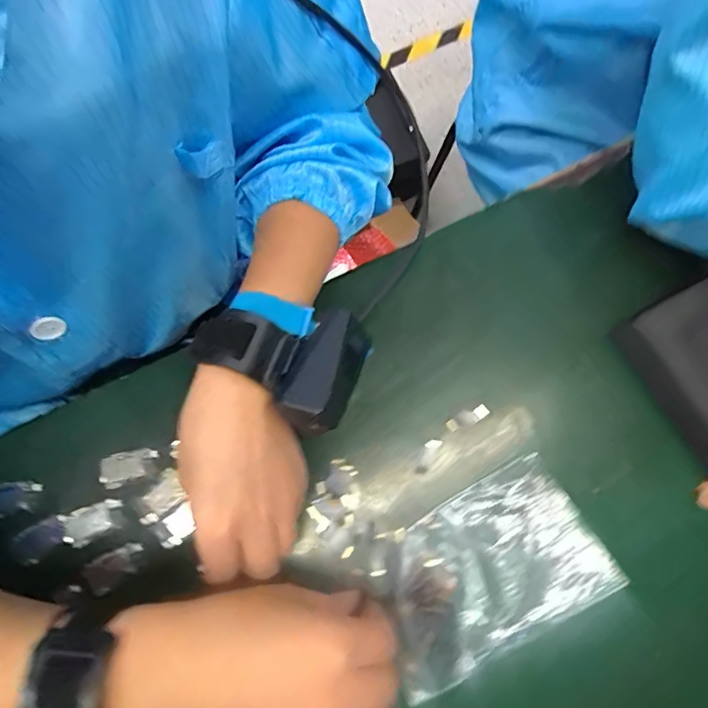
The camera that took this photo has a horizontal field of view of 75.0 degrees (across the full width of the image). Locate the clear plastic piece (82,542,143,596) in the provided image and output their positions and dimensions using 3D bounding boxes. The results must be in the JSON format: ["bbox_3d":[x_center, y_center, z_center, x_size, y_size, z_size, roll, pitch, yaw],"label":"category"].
[{"bbox_3d":[-0.158,0.141,0.304,0.037,0.004,0.022,-29,75,-6],"label":"clear plastic piece"}]

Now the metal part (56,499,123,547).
[{"bbox_3d":[-0.178,0.115,0.313,0.040,0.004,0.023,-18,74,-3],"label":"metal part"}]

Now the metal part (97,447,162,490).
[{"bbox_3d":[-0.157,0.078,0.322,0.040,0.004,0.021,-20,74,-4],"label":"metal part"}]

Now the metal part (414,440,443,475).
[{"bbox_3d":[0.052,0.072,0.325,0.009,0.004,0.028,28,77,9],"label":"metal part"}]

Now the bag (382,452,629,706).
[{"bbox_3d":[0.085,0.141,0.301,0.145,0.009,0.093,-28,75,-6],"label":"bag"}]

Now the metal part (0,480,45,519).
[{"bbox_3d":[-0.234,0.099,0.316,0.037,0.006,0.022,-12,74,-2],"label":"metal part"}]

